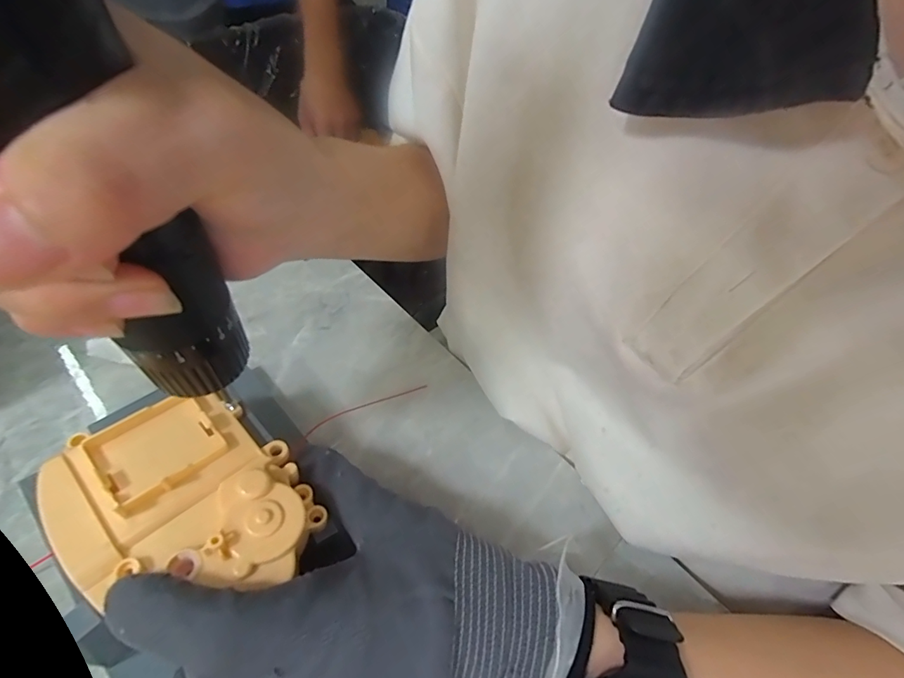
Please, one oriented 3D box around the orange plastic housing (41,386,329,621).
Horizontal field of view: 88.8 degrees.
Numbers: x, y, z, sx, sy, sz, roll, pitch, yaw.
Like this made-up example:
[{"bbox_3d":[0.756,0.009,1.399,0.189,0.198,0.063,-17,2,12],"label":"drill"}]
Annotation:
[{"bbox_3d":[-0.099,0.061,0.173,0.075,0.019,0.086,-35,62,-25],"label":"orange plastic housing"}]

